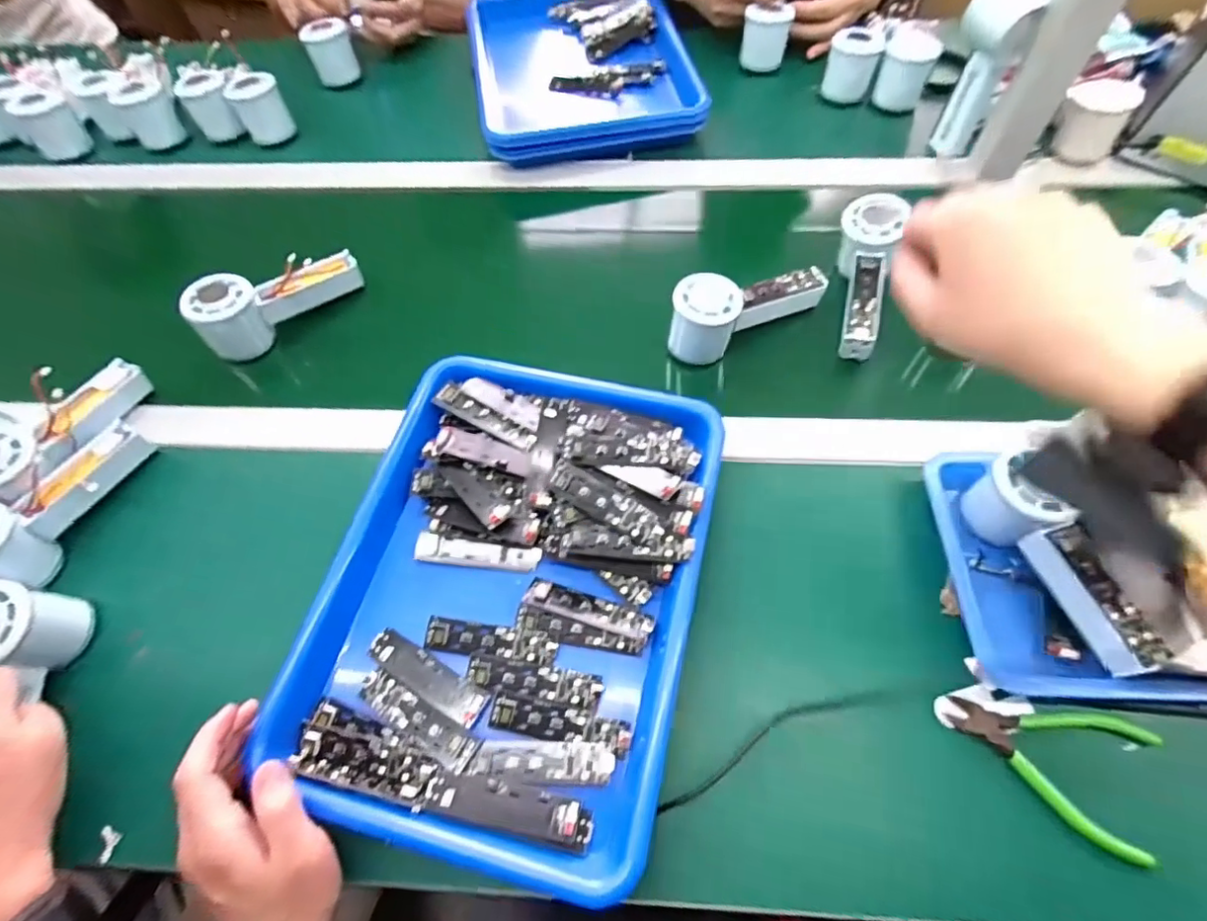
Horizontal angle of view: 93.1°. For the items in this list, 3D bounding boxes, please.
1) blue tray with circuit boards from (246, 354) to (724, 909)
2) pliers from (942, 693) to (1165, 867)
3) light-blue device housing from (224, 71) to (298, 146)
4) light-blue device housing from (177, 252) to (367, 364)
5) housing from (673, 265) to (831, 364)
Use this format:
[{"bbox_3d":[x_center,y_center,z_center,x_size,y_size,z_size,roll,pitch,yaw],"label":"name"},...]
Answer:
[{"bbox_3d":[-0.063,0.083,0.408,0.249,0.051,0.331,13,63,7],"label":"blue tray with circuit boards"},{"bbox_3d":[0.276,0.184,0.355,0.111,0.022,0.073,20,64,11],"label":"pliers"},{"bbox_3d":[-0.417,-0.430,0.700,0.056,0.070,0.055,-26,63,-12],"label":"light-blue device housing"},{"bbox_3d":[-0.309,-0.159,0.546,0.154,0.072,0.046,-38,66,-18],"label":"light-blue device housing"},{"bbox_3d":[0.131,-0.141,0.518,0.149,0.060,0.052,-22,64,-10],"label":"housing"}]

